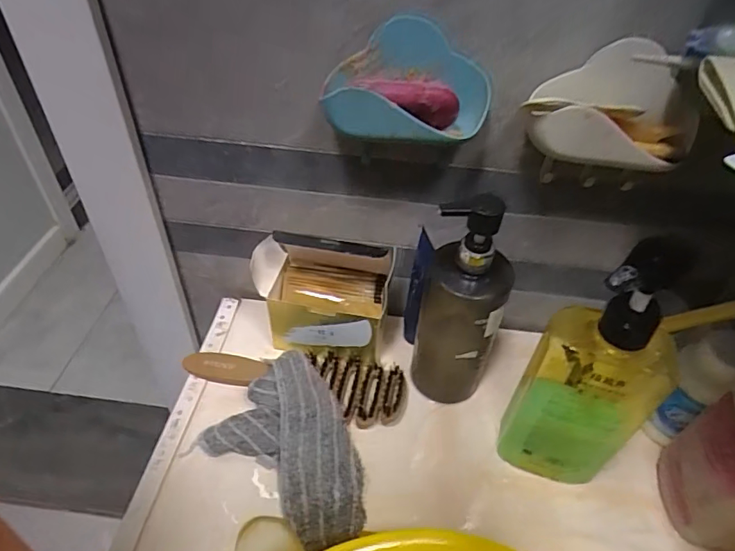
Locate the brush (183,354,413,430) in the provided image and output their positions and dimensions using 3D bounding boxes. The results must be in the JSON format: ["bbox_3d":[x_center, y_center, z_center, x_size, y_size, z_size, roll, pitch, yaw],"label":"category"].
[{"bbox_3d":[-0.067,0.091,0.475,0.209,0.034,0.060,14,45,11],"label":"brush"}]

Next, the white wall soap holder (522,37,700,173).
[{"bbox_3d":[0.173,-0.118,0.349,0.123,0.070,0.046,5,44,1],"label":"white wall soap holder"}]

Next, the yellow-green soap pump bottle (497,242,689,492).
[{"bbox_3d":[0.156,0.078,0.356,0.085,0.246,0.060,30,50,24],"label":"yellow-green soap pump bottle"}]

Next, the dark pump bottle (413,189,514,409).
[{"bbox_3d":[0.077,0.031,0.420,0.068,0.214,0.054,15,45,11],"label":"dark pump bottle"}]

